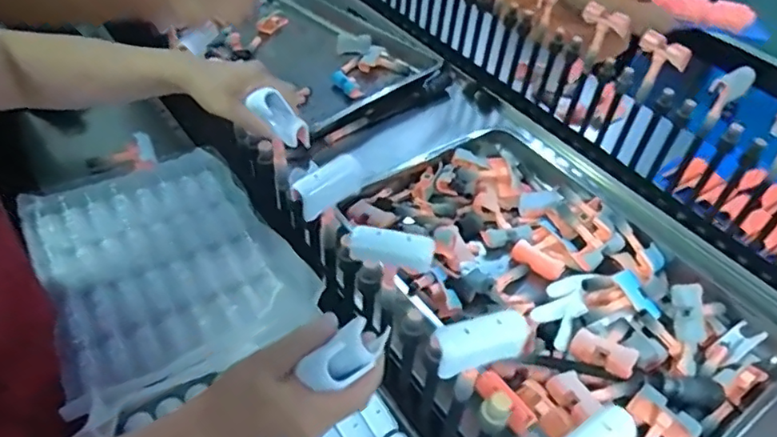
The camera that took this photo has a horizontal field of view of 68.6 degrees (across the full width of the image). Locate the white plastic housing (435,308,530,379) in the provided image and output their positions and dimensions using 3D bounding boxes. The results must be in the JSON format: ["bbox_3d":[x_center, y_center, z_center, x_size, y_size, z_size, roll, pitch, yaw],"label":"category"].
[{"bbox_3d":[0.077,0.099,0.466,0.075,0.042,0.025,-12,47,-16],"label":"white plastic housing"}]

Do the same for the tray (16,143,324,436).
[{"bbox_3d":[-0.291,0.051,0.740,0.292,0.063,0.380,-26,52,-27],"label":"tray"}]

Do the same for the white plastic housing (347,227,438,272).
[{"bbox_3d":[0.004,0.028,0.527,0.078,0.028,0.022,4,45,-1],"label":"white plastic housing"}]

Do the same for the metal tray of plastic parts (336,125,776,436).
[{"bbox_3d":[0.240,0.080,0.829,0.415,0.061,0.587,-23,51,-25],"label":"metal tray of plastic parts"}]

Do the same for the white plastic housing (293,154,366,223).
[{"bbox_3d":[-0.060,-0.036,0.596,0.023,0.044,0.082,33,52,26],"label":"white plastic housing"}]

